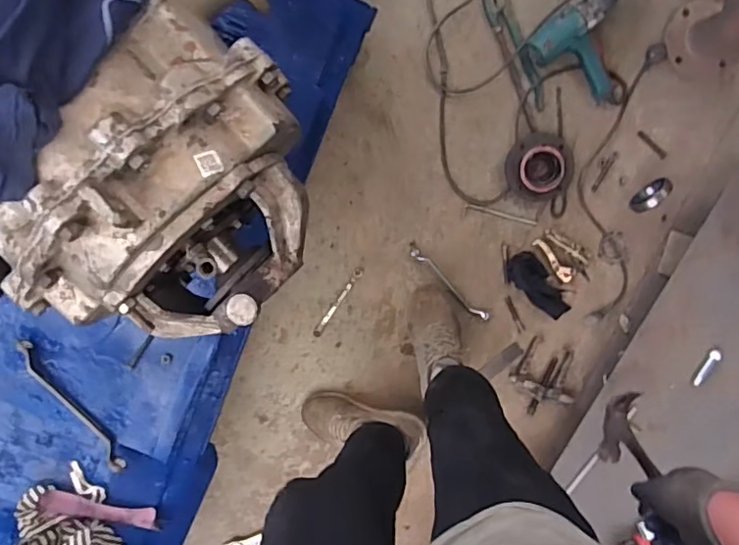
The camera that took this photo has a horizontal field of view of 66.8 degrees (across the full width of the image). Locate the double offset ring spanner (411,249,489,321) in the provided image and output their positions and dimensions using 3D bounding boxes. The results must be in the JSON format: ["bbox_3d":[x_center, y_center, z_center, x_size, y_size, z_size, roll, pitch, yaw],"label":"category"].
[{"bbox_3d":[0.192,0.031,1.331,0.241,0.017,0.024,43,95,-5],"label":"double offset ring spanner"}]

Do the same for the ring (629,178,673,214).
[{"bbox_3d":[0.635,-0.173,1.261,0.087,0.094,0.028,-42,96,5],"label":"ring"}]

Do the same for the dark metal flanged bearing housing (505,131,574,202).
[{"bbox_3d":[0.387,-0.240,1.271,0.146,0.056,0.151,0,97,0],"label":"dark metal flanged bearing housing"}]

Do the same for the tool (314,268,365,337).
[{"bbox_3d":[-0.076,0.071,1.342,0.022,0.007,0.194,35,96,-4],"label":"tool"}]

